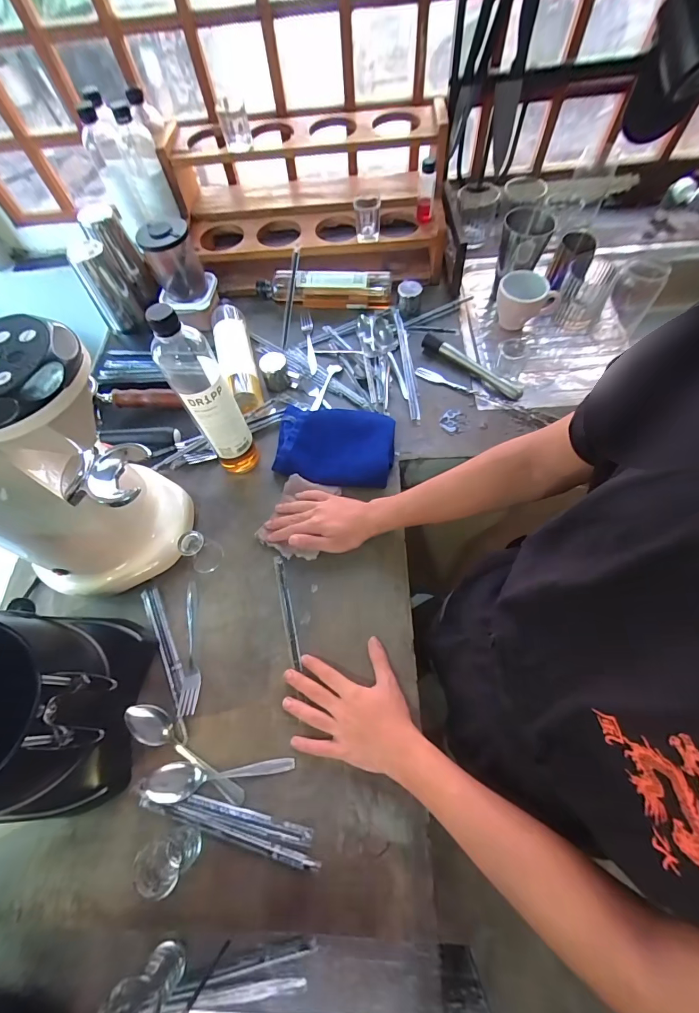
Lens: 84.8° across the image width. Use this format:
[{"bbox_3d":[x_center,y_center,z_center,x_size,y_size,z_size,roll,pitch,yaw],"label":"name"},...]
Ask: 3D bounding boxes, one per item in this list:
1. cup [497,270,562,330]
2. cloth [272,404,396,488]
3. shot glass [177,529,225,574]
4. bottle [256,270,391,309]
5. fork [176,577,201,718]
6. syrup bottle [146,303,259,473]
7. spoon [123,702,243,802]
[{"bbox_3d":[0.338,-0.396,0.735,0.118,0.072,0.072,-18,63,-5],"label":"cup"},{"bbox_3d":[-0.026,-0.099,0.623,0.190,0.038,0.128,9,65,6],"label":"cloth"},{"bbox_3d":[-0.213,0.063,0.546,0.042,0.055,0.045,-2,63,3],"label":"shot glass"},{"bbox_3d":[-0.055,-0.445,0.774,0.272,0.065,0.050,5,63,7],"label":"bottle"},{"bbox_3d":[-0.212,0.182,0.511,0.025,0.012,0.169,-9,65,-3],"label":"fork"},{"bbox_3d":[-0.186,-0.135,0.518,0.064,0.263,0.059,-24,64,-8],"label":"syrup bottle"},{"bbox_3d":[-0.192,0.286,0.448,0.166,0.026,0.040,23,67,12],"label":"spoon"}]

